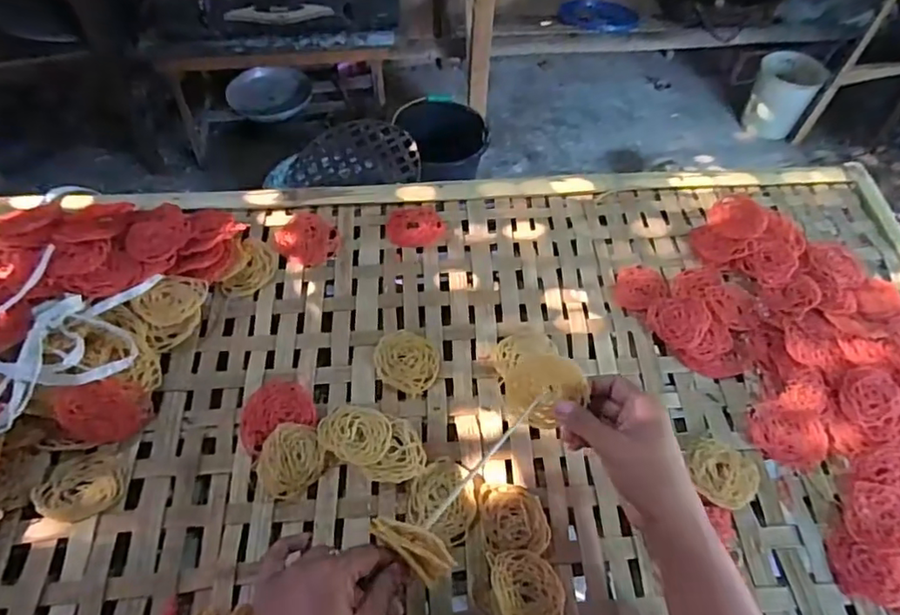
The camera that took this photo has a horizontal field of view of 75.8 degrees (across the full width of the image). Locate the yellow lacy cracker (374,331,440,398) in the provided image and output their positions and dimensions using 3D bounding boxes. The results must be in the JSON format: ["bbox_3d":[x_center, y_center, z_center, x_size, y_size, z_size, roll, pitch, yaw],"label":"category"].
[{"bbox_3d":[-0.041,0.052,0.567,0.063,0.012,0.062,2,54,-3],"label":"yellow lacy cracker"}]

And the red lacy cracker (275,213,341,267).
[{"bbox_3d":[-0.159,-0.076,0.651,0.071,0.006,0.062,38,60,21],"label":"red lacy cracker"}]

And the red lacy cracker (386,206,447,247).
[{"bbox_3d":[-0.039,-0.093,0.667,0.067,0.007,0.057,3,54,-2],"label":"red lacy cracker"}]

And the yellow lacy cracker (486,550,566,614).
[{"bbox_3d":[0.062,0.226,0.461,0.056,0.013,0.059,-3,55,-7],"label":"yellow lacy cracker"}]

